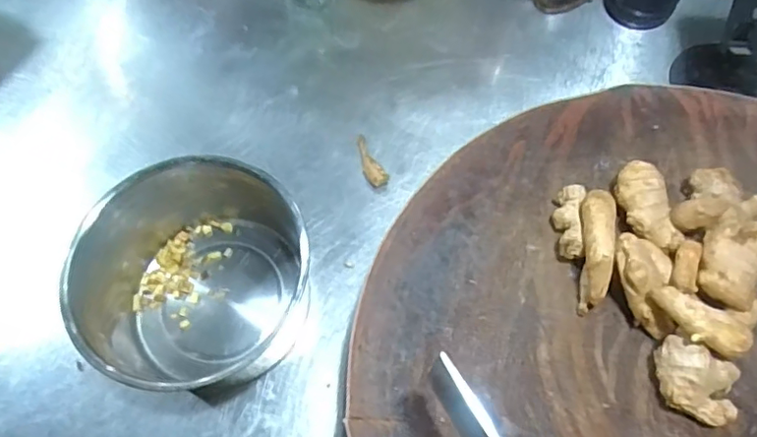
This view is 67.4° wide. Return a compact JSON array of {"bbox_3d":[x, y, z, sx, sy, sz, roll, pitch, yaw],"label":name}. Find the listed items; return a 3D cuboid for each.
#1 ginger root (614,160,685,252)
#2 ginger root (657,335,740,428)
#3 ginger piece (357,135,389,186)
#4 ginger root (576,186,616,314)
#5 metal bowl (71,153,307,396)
[{"bbox_3d":[0.195,-0.007,0.417,0.034,0.025,0.066,-9,67,0],"label":"ginger root"},{"bbox_3d":[0.204,0.107,0.368,0.054,0.031,0.039,25,71,13],"label":"ginger root"},{"bbox_3d":[-0.010,-0.054,0.544,0.018,0.011,0.057,-28,66,-10],"label":"ginger piece"},{"bbox_3d":[0.153,0.019,0.404,0.022,0.037,0.089,11,69,8],"label":"ginger root"},{"bbox_3d":[-0.148,0.040,0.462,0.168,0.102,0.176,-1,68,3],"label":"metal bowl"}]

